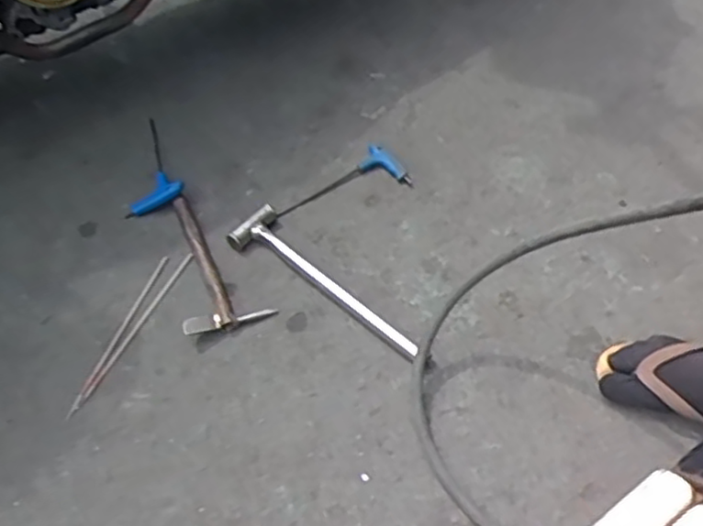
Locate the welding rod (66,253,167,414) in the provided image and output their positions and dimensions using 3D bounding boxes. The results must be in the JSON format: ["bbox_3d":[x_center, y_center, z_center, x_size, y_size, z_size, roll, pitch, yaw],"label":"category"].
[{"bbox_3d":[-0.293,0.085,0.863,0.011,0.007,0.240,15,55,11],"label":"welding rod"}]

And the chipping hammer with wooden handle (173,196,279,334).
[{"bbox_3d":[-0.192,-0.007,0.918,0.110,0.025,0.221,-17,55,-13],"label":"chipping hammer with wooden handle"}]

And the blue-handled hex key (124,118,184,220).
[{"bbox_3d":[-0.309,-0.147,1.017,0.086,0.026,0.175,-17,55,-13],"label":"blue-handled hex key"}]

